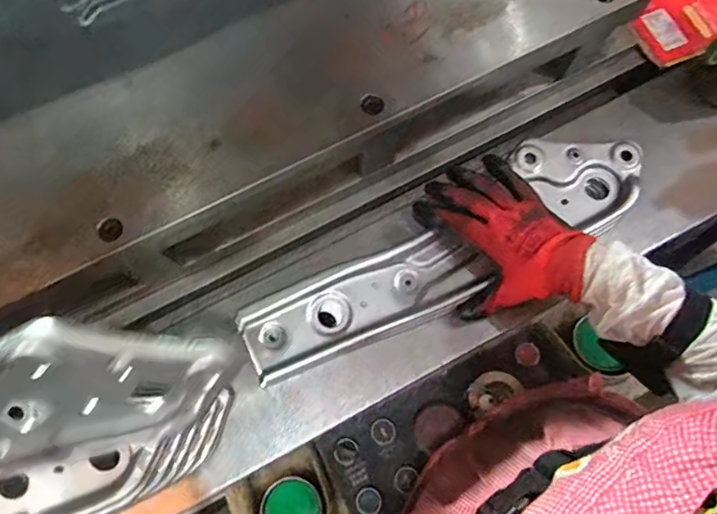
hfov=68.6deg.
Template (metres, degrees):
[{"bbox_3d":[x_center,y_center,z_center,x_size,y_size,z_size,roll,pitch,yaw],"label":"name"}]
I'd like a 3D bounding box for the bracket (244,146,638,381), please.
[{"bbox_3d":[0.088,-0.007,0.528,0.433,0.022,0.100,-28,76,-5],"label":"bracket"}]

